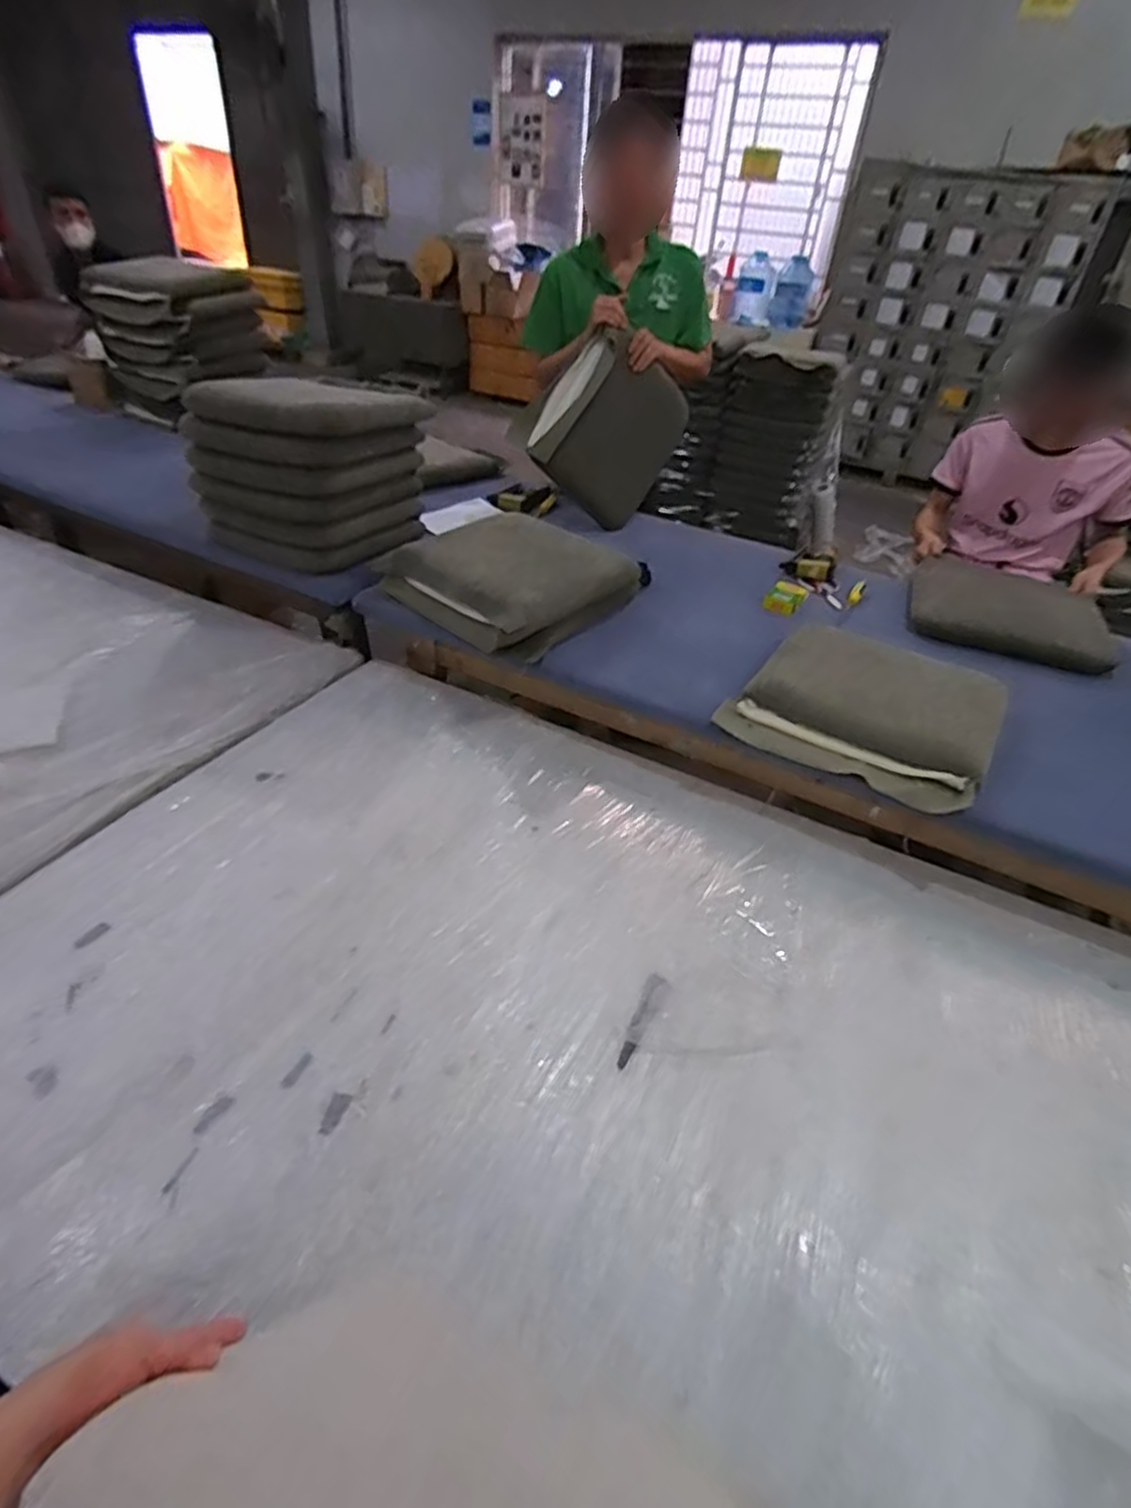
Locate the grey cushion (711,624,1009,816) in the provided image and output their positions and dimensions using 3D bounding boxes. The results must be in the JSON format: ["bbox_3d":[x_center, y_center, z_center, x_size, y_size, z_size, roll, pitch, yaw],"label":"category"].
[{"bbox_3d":[0.593,-0.093,1.376,0.452,0.105,0.379,27,43,26],"label":"grey cushion"}]

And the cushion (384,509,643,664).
[{"bbox_3d":[-0.127,-0.410,1.623,0.417,0.155,0.440,-26,47,-34],"label":"cushion"}]

